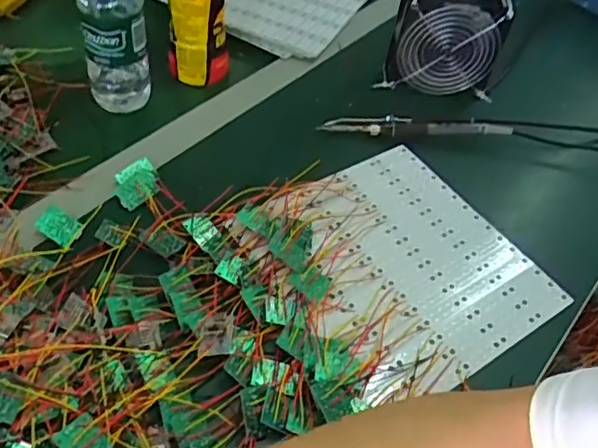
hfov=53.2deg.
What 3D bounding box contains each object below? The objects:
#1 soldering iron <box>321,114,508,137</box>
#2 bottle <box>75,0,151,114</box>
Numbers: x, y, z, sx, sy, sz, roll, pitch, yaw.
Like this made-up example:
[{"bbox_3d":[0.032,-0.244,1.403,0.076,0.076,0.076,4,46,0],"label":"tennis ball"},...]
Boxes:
[{"bbox_3d":[0.134,-0.108,0.674,0.218,0.016,0.028,2,49,-4],"label":"soldering iron"},{"bbox_3d":[-0.185,-0.218,0.584,0.063,0.210,0.060,-7,50,-12],"label":"bottle"}]

